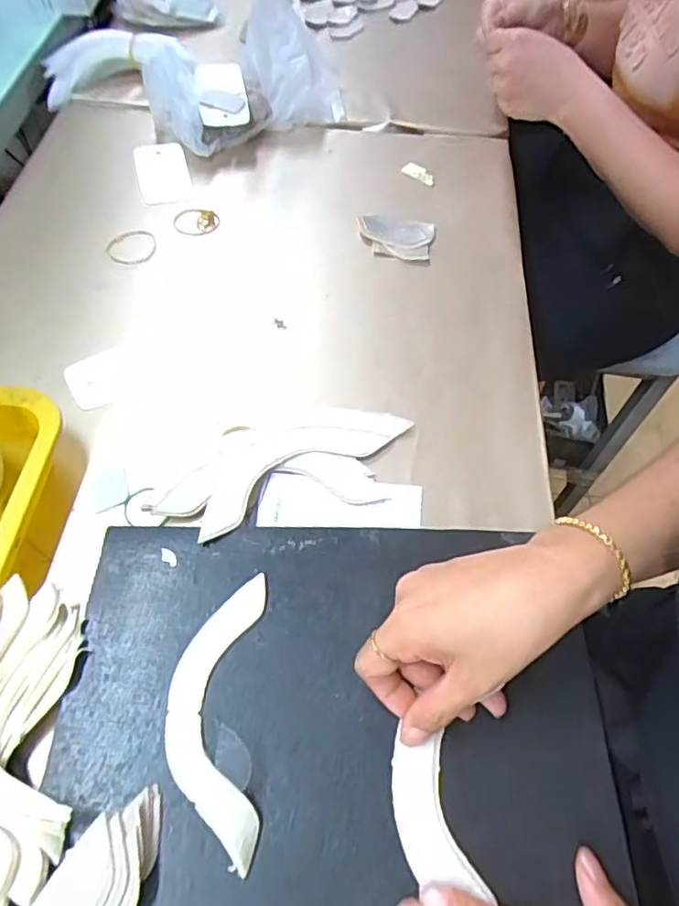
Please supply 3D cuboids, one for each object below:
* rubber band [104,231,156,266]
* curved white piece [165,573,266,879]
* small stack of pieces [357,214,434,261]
[{"bbox_3d":[-0.201,-0.198,0.564,0.047,0.006,0.045,1,58,-2],"label":"rubber band"},{"bbox_3d":[-0.068,0.138,0.320,0.050,0.017,0.143,-1,58,-3],"label":"curved white piece"},{"bbox_3d":[0.055,-0.216,0.582,0.075,0.008,0.057,8,58,2],"label":"small stack of pieces"}]

